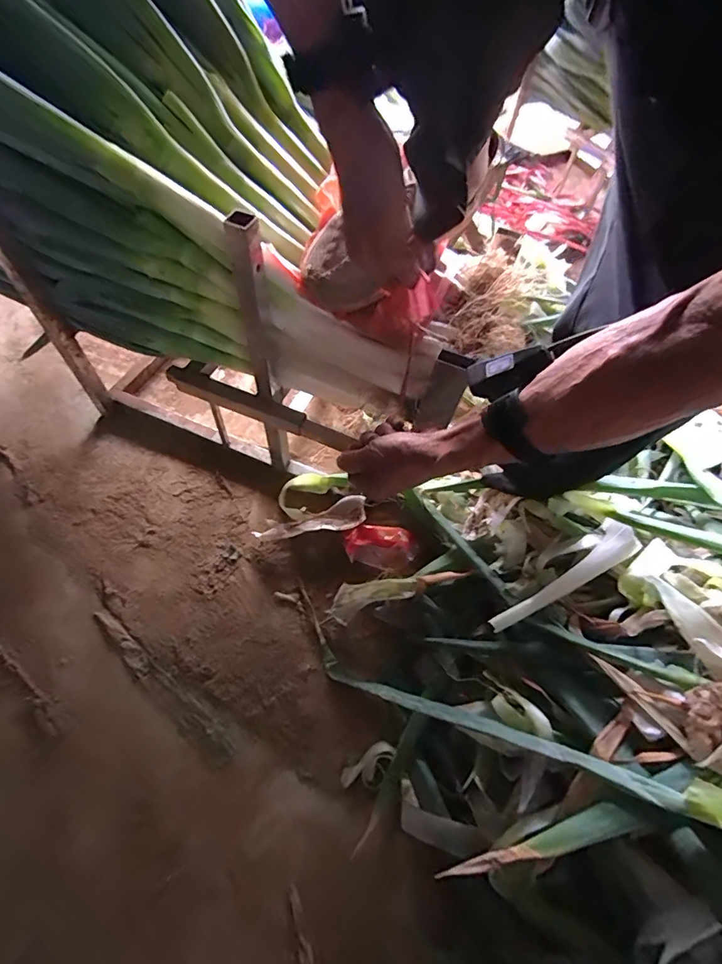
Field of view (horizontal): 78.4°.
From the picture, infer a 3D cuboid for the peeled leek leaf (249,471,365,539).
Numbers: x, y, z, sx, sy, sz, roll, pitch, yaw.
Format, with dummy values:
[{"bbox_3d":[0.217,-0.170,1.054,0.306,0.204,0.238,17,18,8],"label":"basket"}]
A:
[{"bbox_3d":[-0.082,0.036,0.721,0.168,0.032,0.100,-6,58,-7],"label":"peeled leek leaf"}]

